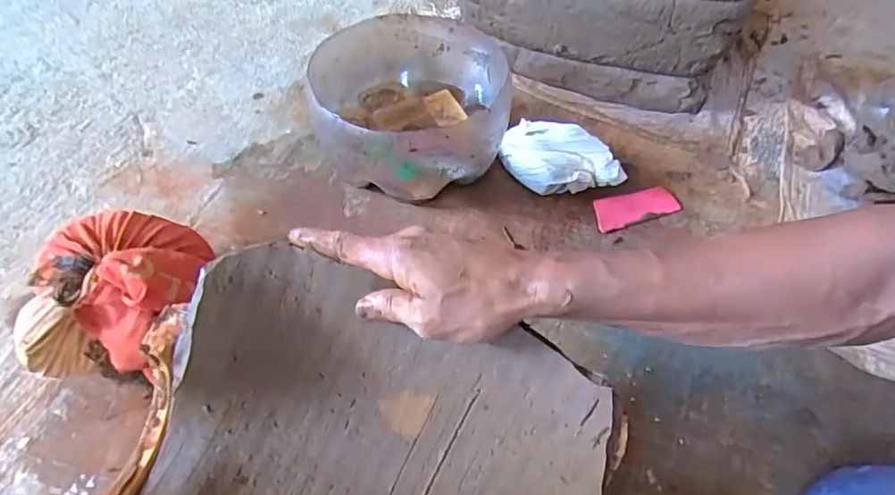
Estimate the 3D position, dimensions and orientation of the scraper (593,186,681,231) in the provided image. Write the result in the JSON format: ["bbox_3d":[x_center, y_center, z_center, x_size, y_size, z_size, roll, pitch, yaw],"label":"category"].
[{"bbox_3d":[0.235,-0.052,0.682,0.116,0.011,0.046,-16,54,-13],"label":"scraper"}]

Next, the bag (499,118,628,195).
[{"bbox_3d":[0.140,-0.103,0.682,0.157,0.069,0.070,19,54,13],"label":"bag"}]

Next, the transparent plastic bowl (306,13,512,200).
[{"bbox_3d":[-0.046,-0.180,0.707,0.231,0.133,0.266,1,52,0],"label":"transparent plastic bowl"}]

